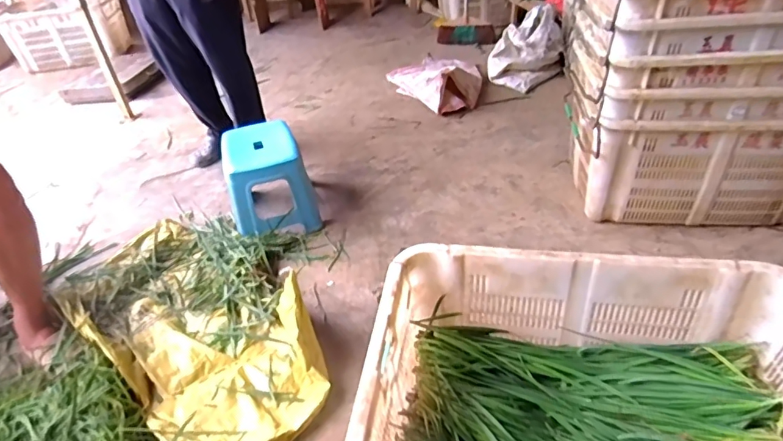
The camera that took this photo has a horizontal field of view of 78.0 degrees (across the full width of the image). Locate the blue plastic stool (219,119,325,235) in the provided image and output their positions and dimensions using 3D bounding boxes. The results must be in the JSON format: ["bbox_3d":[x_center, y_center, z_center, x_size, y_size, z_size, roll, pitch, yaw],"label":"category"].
[{"bbox_3d":[-0.394,-0.129,1.578,0.256,0.263,0.349,-14,38,-11],"label":"blue plastic stool"}]

